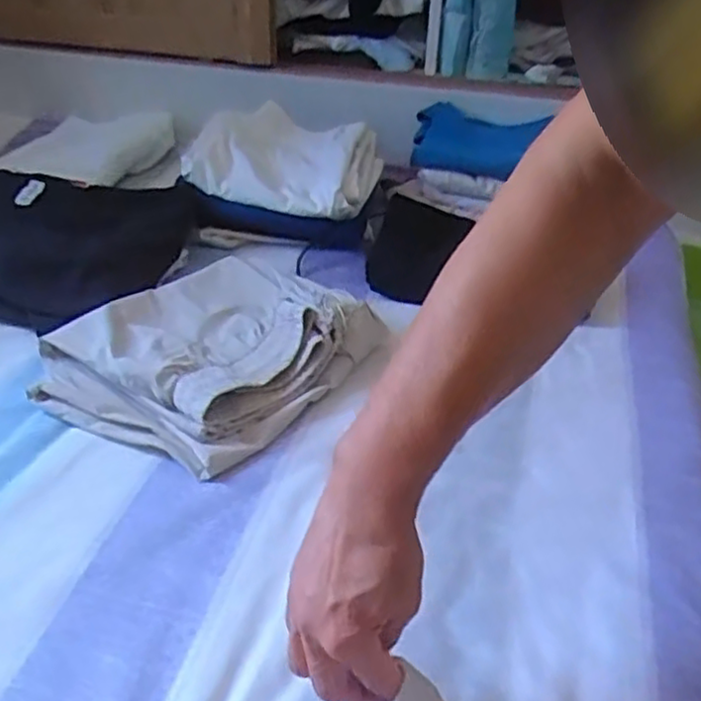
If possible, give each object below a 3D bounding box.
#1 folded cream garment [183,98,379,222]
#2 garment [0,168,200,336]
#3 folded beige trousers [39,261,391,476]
[{"bbox_3d":[-0.089,-0.269,0.975,0.252,0.075,0.198,11,35,12],"label":"folded cream garment"},{"bbox_3d":[-0.357,-0.137,0.872,0.273,0.083,0.270,16,38,20],"label":"garment"},{"bbox_3d":[-0.150,-0.005,0.721,0.267,0.071,0.300,30,44,34],"label":"folded beige trousers"}]

